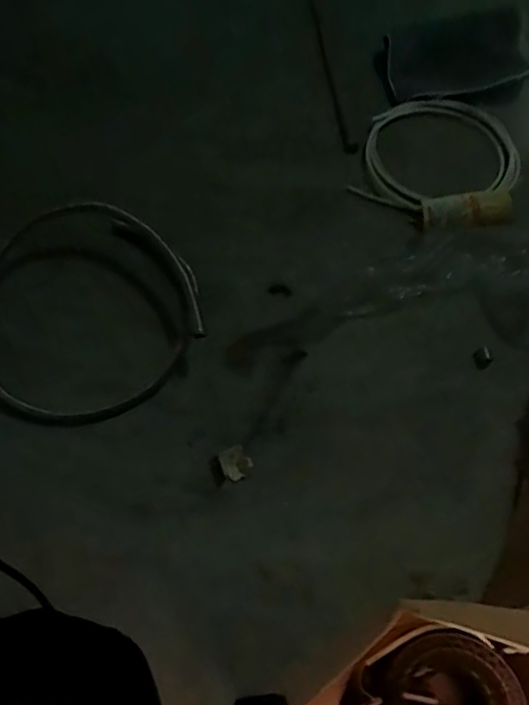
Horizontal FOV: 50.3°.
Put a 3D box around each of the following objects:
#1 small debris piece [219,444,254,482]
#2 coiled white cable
[{"bbox_3d":[-0.035,0.134,0.686,0.036,0.010,0.039,-23,66,-11],"label":"small debris piece"},{"bbox_3d":[0.296,-0.333,0.942,0.252,0.031,0.340,19,57,7],"label":"coiled white cable"}]

